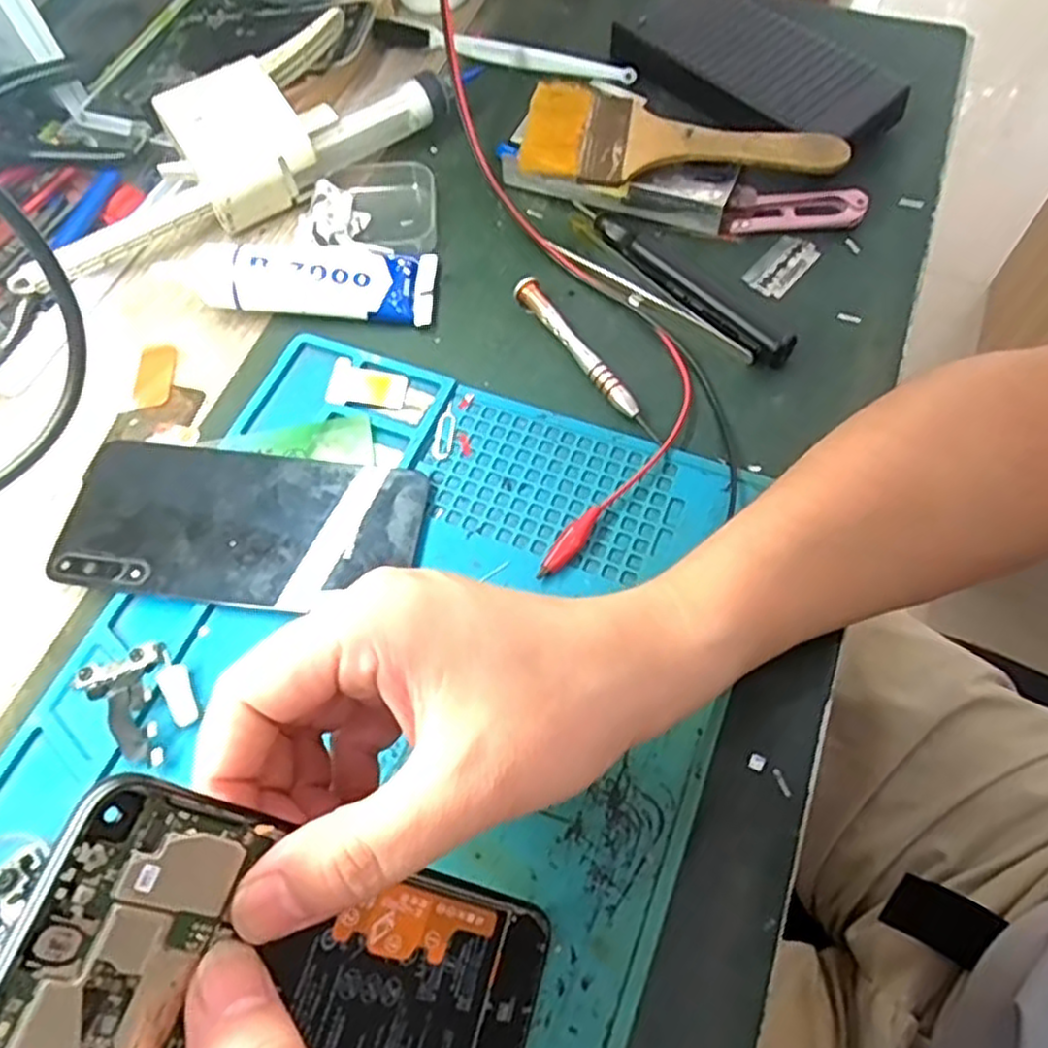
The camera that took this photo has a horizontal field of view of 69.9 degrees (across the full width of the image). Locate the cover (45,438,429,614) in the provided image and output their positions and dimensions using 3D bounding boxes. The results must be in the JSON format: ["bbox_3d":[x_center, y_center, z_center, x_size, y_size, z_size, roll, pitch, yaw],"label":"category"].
[{"bbox_3d":[-0.123,0.000,0.327,0.154,0.006,0.071,6,63,5],"label":"cover"}]

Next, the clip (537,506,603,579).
[{"bbox_3d":[0.020,0.008,0.316,0.010,0.007,0.040,32,69,17],"label":"clip"}]

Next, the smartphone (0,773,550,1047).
[{"bbox_3d":[-0.051,0.122,0.189,0.008,0.157,0.073,-5,55,43],"label":"smartphone"}]

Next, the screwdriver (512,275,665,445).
[{"bbox_3d":[0.029,-0.079,0.358,0.011,0.010,0.111,-29,65,-12],"label":"screwdriver"}]

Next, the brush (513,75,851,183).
[{"bbox_3d":[0.081,-0.199,0.388,0.161,0.012,0.058,8,68,7],"label":"brush"}]

